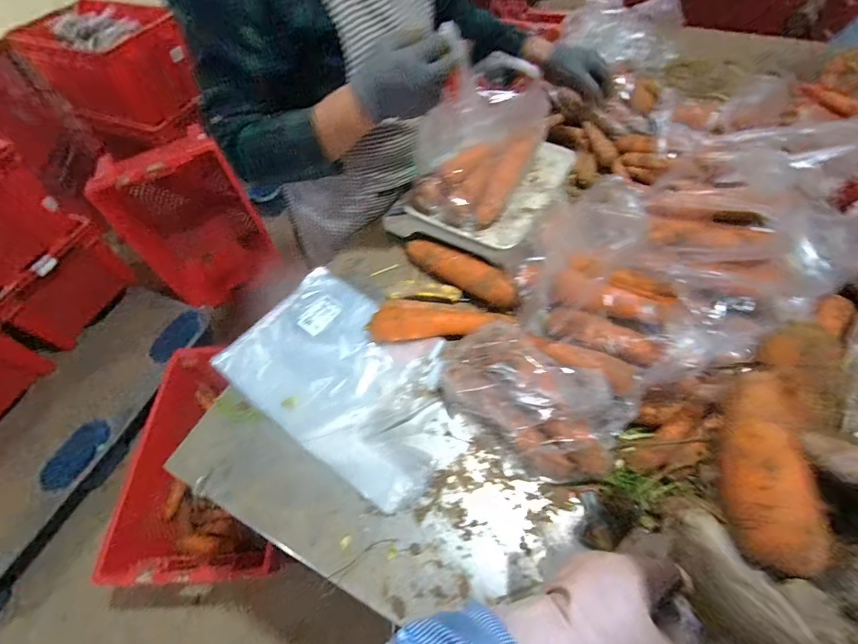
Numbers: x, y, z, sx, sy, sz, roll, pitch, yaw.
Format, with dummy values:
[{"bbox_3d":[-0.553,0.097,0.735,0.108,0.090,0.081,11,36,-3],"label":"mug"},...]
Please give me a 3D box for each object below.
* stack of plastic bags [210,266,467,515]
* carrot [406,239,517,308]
[{"bbox_3d":[-0.121,0.075,0.584,0.379,0.026,0.236,32,65,22],"label":"stack of plastic bags"},{"bbox_3d":[0.050,-0.090,0.641,0.220,0.040,0.048,36,66,24],"label":"carrot"}]

